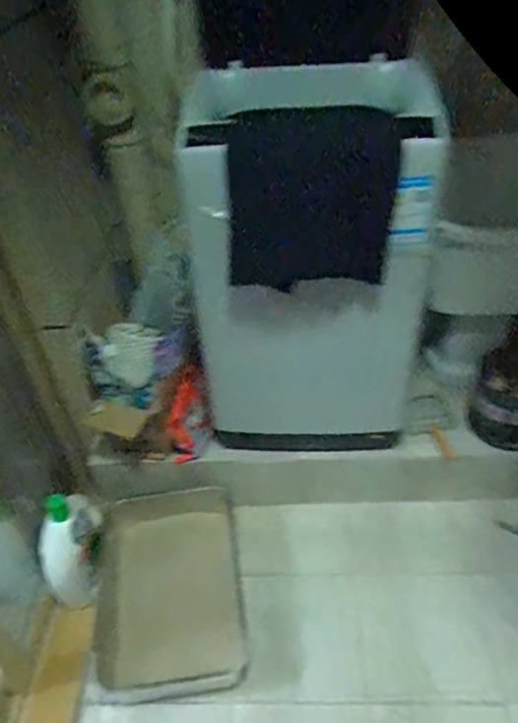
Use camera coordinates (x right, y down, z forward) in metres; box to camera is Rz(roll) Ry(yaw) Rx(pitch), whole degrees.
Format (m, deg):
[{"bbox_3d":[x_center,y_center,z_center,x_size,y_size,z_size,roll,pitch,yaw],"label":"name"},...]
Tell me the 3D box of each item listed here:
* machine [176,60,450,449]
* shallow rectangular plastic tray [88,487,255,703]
[{"bbox_3d":[0.125,-0.214,1.372,0.495,0.869,0.475,0,43,5],"label":"machine"},{"bbox_3d":[-0.234,0.576,1.426,0.371,0.068,0.480,-9,55,0],"label":"shallow rectangular plastic tray"}]

